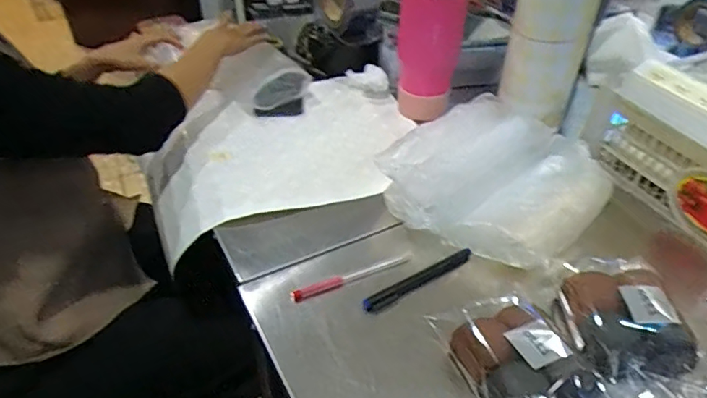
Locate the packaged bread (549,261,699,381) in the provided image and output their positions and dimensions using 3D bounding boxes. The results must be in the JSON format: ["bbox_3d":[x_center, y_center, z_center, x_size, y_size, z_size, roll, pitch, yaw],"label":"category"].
[{"bbox_3d":[0.254,0.112,0.486,0.113,0.064,0.124,-5,41,-7],"label":"packaged bread"}]

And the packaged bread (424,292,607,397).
[{"bbox_3d":[0.141,0.143,0.439,0.091,0.055,0.116,-14,42,-17],"label":"packaged bread"}]

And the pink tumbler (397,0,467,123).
[{"bbox_3d":[0.117,-0.264,0.726,0.092,0.268,0.100,9,41,10],"label":"pink tumbler"}]

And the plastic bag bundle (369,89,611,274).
[{"bbox_3d":[0.188,-0.037,0.634,0.227,0.081,0.260,28,47,29],"label":"plastic bag bundle"}]

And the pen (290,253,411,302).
[{"bbox_3d":[0.001,0.080,0.537,0.140,0.006,0.014,-18,44,-20],"label":"pen"}]

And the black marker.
[{"bbox_3d":[0.070,0.084,0.540,0.139,0.010,0.010,-23,46,-25],"label":"black marker"}]

